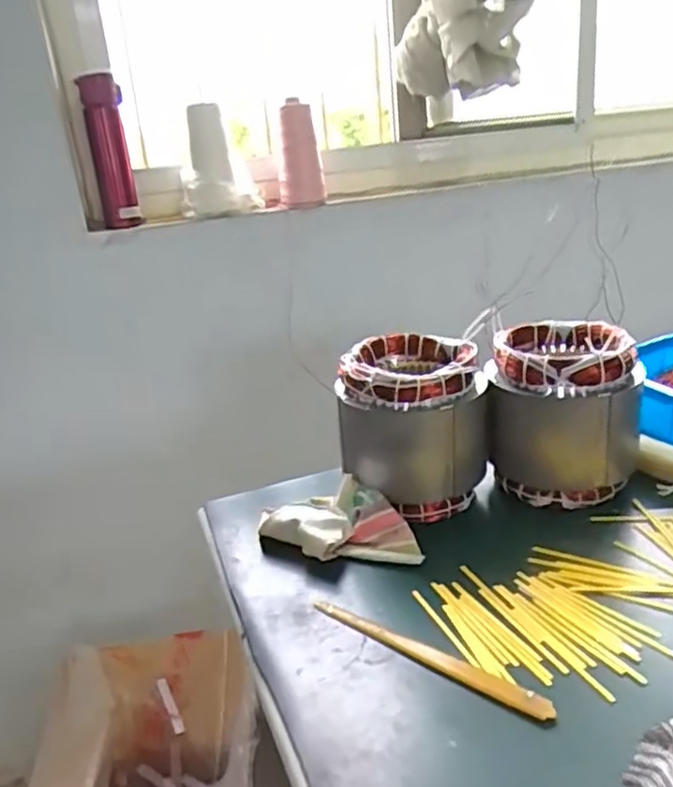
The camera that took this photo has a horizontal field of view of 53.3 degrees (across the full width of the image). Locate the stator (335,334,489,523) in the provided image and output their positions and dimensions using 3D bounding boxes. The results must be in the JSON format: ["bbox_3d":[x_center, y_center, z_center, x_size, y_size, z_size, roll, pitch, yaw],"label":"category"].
[{"bbox_3d":[0.086,0.038,0.716,0.147,0.169,0.137,-3,22,11],"label":"stator"}]

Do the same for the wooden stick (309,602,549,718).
[{"bbox_3d":[0.067,0.202,0.525,0.207,0.009,0.016,11,27,38],"label":"wooden stick"}]

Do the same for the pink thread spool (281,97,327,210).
[{"bbox_3d":[-0.063,-0.396,1.119,0.071,0.165,0.067,-6,21,2],"label":"pink thread spool"}]

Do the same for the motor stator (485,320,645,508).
[{"bbox_3d":[0.245,0.020,0.732,0.156,0.167,0.136,3,23,24],"label":"motor stator"}]

